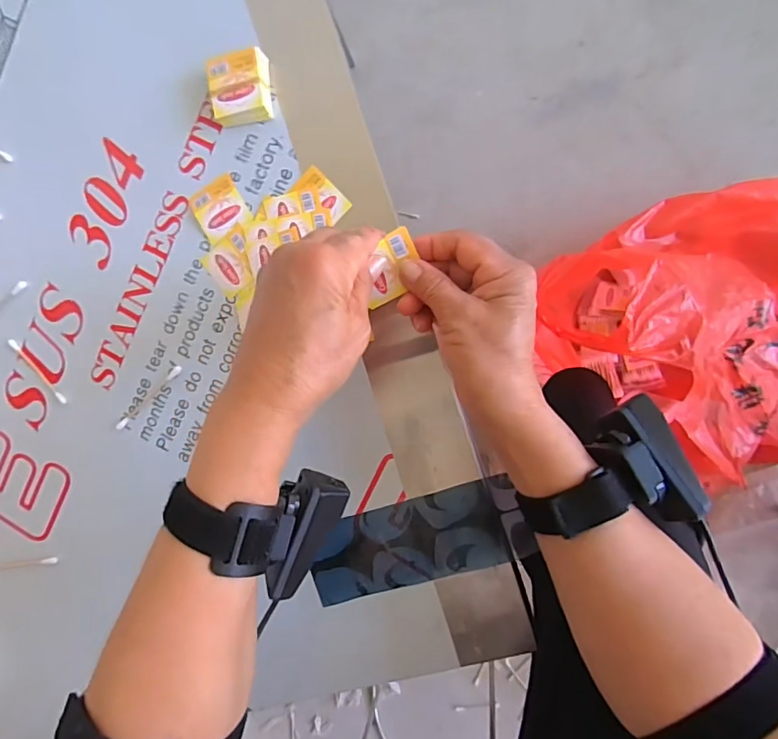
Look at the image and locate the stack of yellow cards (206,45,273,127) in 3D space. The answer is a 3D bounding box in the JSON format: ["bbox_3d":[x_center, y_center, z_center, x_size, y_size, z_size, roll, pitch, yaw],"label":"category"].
[{"bbox_3d":[-0.109,-0.208,0.363,0.045,0.018,0.046,-7,91,9],"label":"stack of yellow cards"}]

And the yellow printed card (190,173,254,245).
[{"bbox_3d":[-0.129,-0.123,0.374,0.039,0.004,0.039,-28,87,9],"label":"yellow printed card"}]

